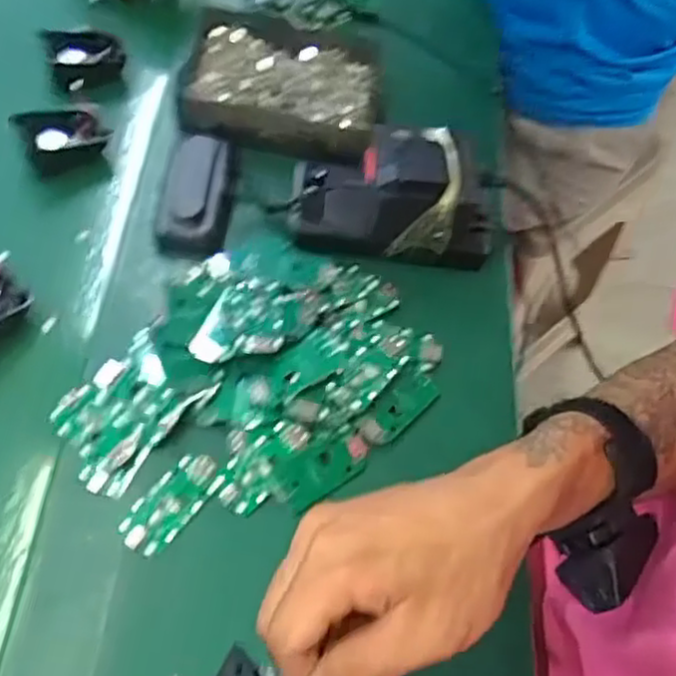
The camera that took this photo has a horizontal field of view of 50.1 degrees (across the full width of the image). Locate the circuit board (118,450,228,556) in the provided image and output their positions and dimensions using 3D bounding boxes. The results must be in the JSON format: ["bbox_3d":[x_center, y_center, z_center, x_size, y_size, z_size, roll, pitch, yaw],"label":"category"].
[{"bbox_3d":[-0.100,0.099,0.437,0.031,0.005,0.066,36,64,16],"label":"circuit board"}]

